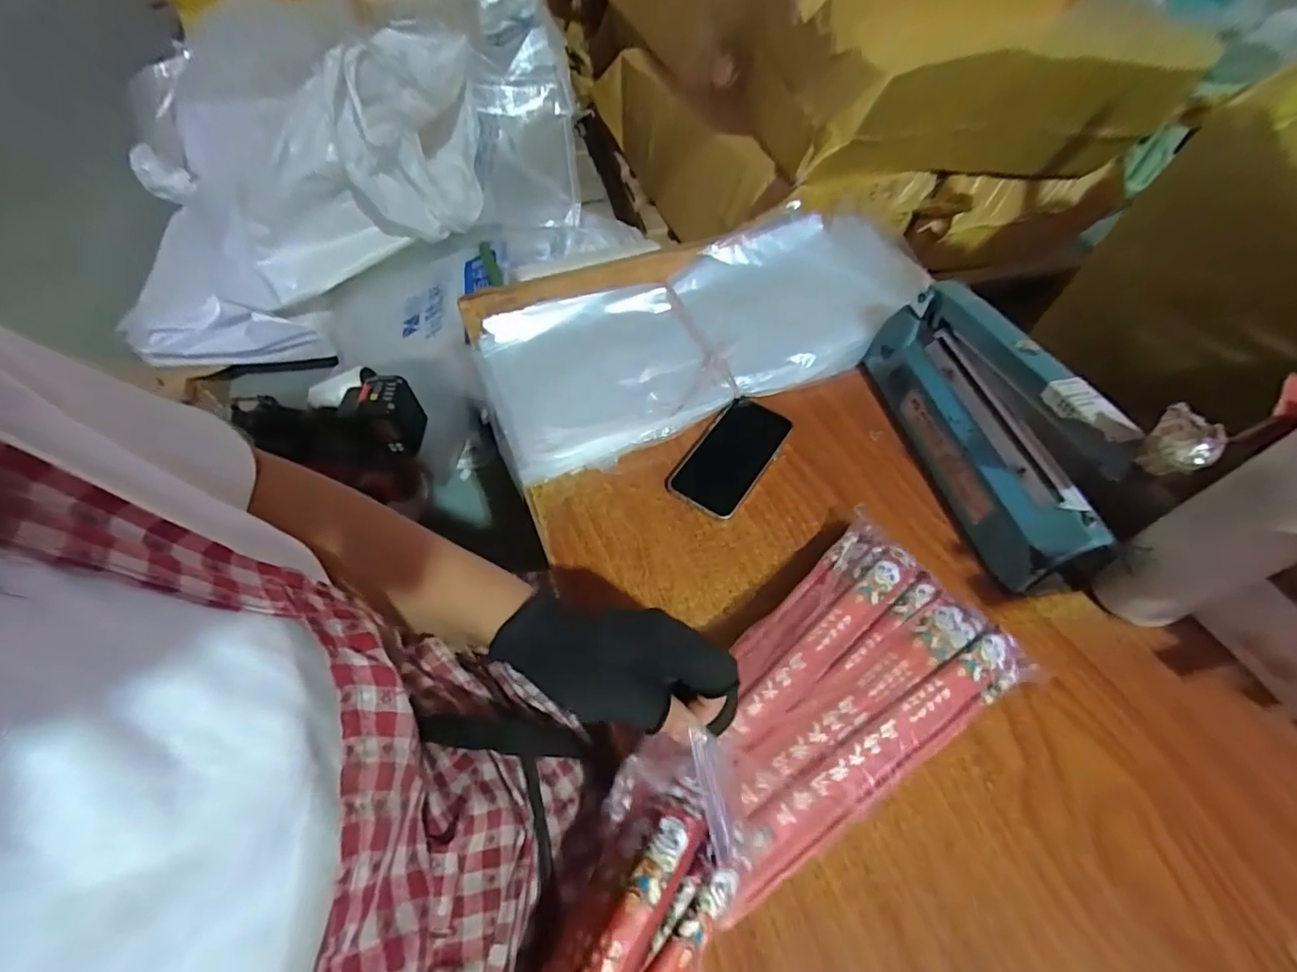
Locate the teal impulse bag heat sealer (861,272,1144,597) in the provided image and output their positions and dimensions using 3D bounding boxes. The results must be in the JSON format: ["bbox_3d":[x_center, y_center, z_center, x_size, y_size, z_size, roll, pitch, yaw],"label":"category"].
[{"bbox_3d":[0.316,-0.067,0.507,0.072,0.143,0.299,-10,58,-6],"label":"teal impulse bag heat sealer"}]

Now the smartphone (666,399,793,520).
[{"bbox_3d":[0.087,-0.035,0.569,0.078,0.008,0.149,29,62,17],"label":"smartphone"}]

